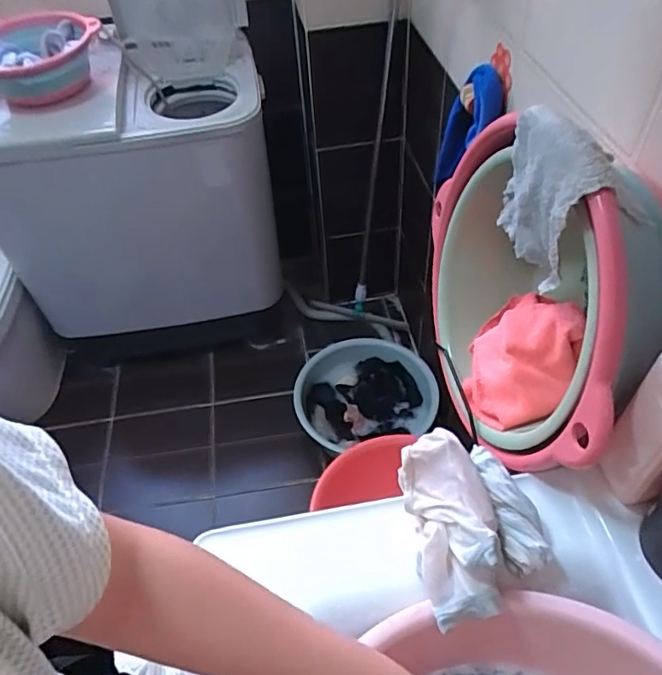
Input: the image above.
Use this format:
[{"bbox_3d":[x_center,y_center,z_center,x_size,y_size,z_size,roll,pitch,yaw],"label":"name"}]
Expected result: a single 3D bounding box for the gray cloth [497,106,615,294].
[{"bbox_3d":[0.198,-0.123,0.498,0.033,0.140,0.122,-8,49,-3],"label":"gray cloth"}]

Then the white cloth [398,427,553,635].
[{"bbox_3d":[0.126,0.160,0.484,0.113,0.062,0.151,-12,49,-6],"label":"white cloth"}]

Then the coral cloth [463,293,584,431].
[{"bbox_3d":[0.212,0.025,0.633,0.132,0.035,0.163,19,80,44],"label":"coral cloth"}]

